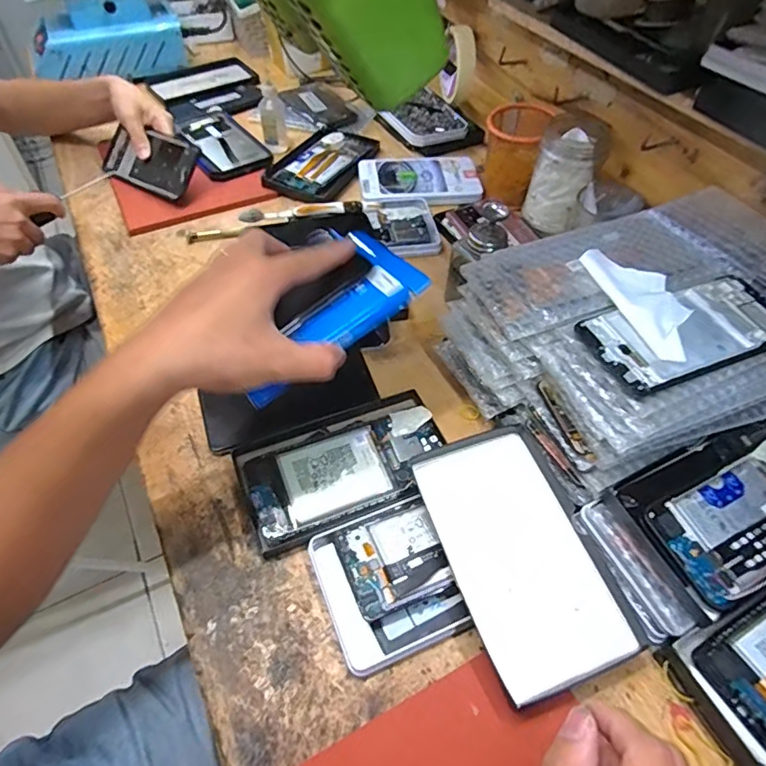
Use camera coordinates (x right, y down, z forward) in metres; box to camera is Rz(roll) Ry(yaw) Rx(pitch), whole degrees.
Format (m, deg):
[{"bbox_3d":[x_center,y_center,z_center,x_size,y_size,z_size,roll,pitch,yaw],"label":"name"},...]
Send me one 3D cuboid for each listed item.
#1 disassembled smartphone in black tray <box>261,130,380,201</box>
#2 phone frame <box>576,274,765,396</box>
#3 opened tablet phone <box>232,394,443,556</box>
[{"bbox_3d":[-0.080,-0.312,0.744,0.104,0.023,0.179,27,56,20],"label":"disassembled smartphone in black tray"},{"bbox_3d":[0.223,-0.040,0.381,0.149,0.009,0.071,-18,53,-14],"label":"phone frame"},{"bbox_3d":[-0.032,0.063,0.440,0.169,0.020,0.099,-19,53,-15],"label":"opened tablet phone"}]

